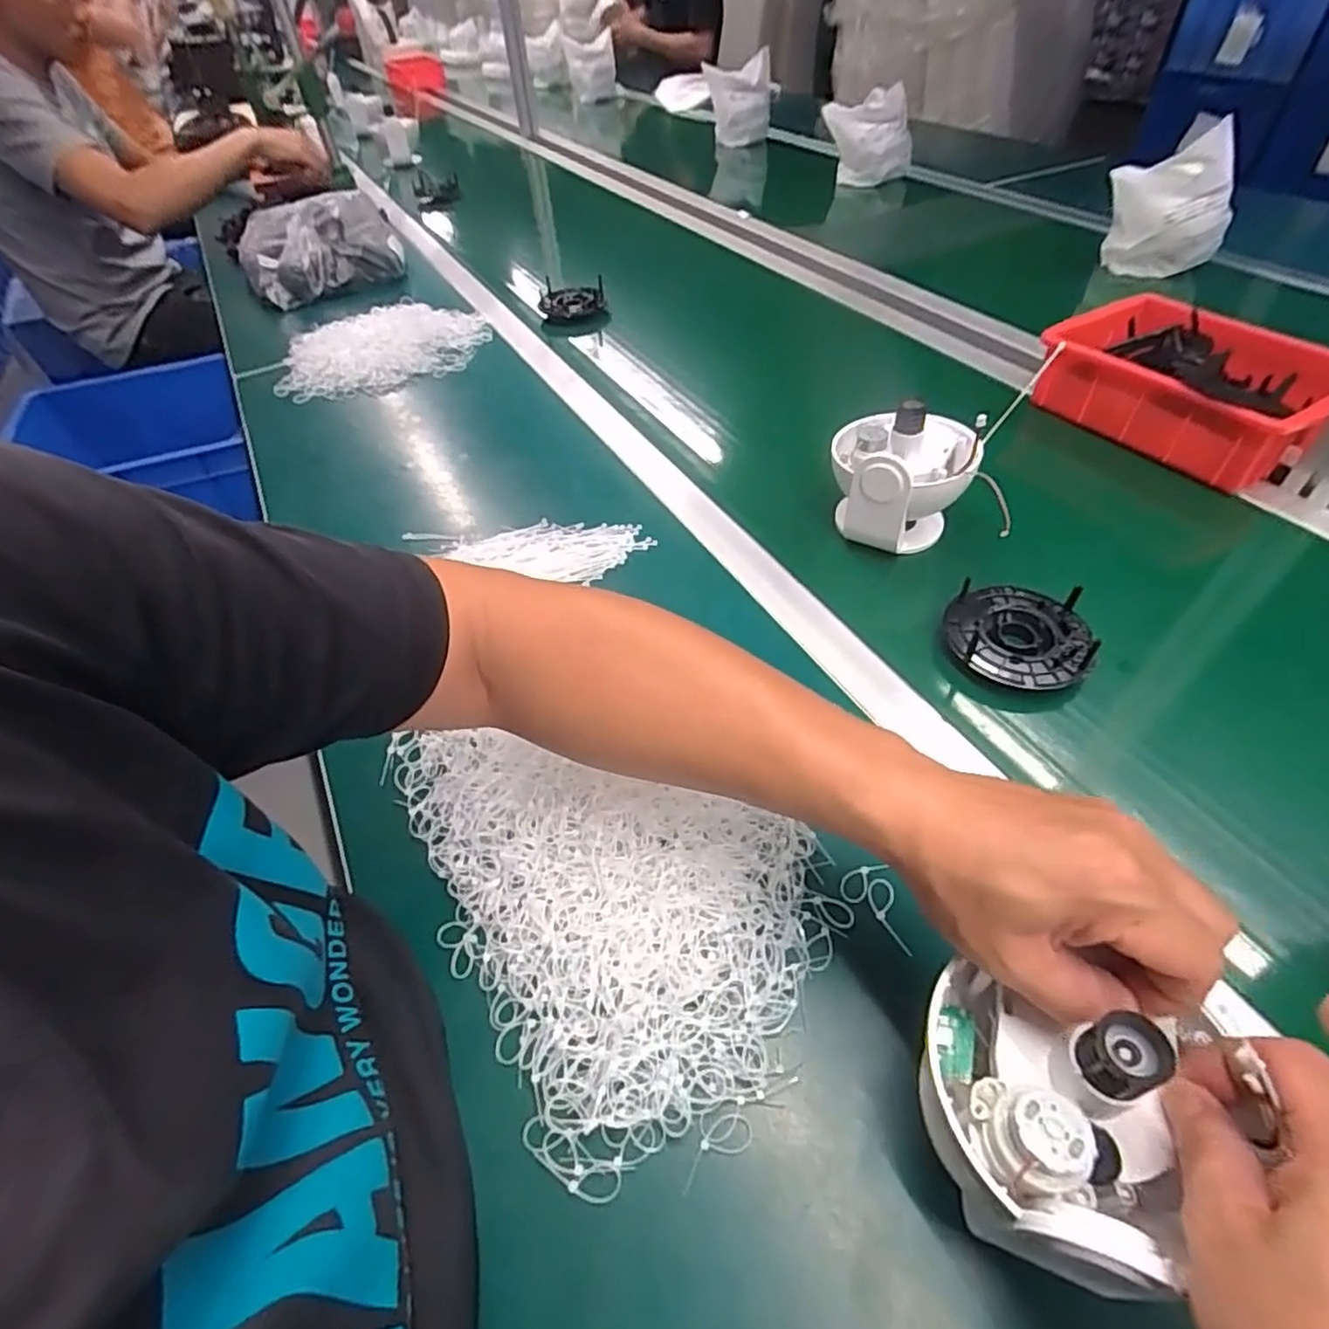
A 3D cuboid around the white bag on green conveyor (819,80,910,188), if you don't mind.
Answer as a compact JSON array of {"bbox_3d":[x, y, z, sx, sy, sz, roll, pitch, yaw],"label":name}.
[{"bbox_3d":[0.422,-1.084,1.397,0.180,0.162,0.118,2,48,6],"label":"white bag on green conveyor"}]

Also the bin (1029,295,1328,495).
[{"bbox_3d":[0.532,-0.287,0.682,0.168,0.093,0.252,-26,52,-19],"label":"bin"}]

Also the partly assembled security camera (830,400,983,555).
[{"bbox_3d":[0.200,-0.164,0.577,0.110,0.104,0.112,15,51,16],"label":"partly assembled security camera"}]

